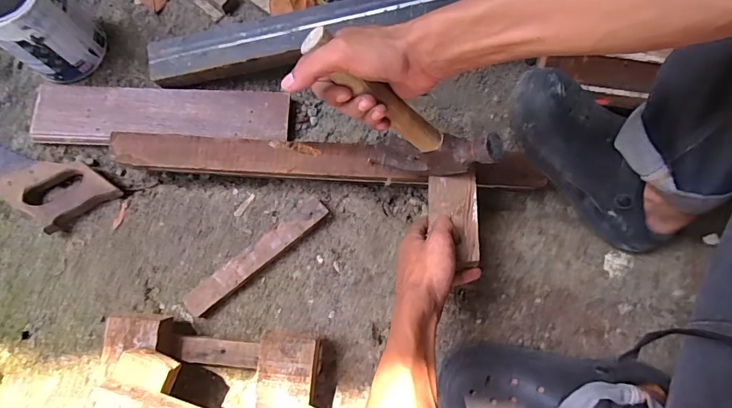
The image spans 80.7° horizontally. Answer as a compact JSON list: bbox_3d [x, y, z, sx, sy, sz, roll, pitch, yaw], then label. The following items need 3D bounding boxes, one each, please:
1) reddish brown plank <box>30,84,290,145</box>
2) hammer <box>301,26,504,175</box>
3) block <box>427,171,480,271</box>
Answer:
[{"bbox_3d":[-0.281,-0.122,0.598,0.345,0.016,0.078,1,77,-1],"label":"reddish brown plank"},{"bbox_3d":[0.020,-0.087,0.425,0.215,0.118,0.032,27,65,-28],"label":"hammer"},{"bbox_3d":[0.097,0.015,0.476,0.052,0.017,0.101,2,77,-1],"label":"block"}]

